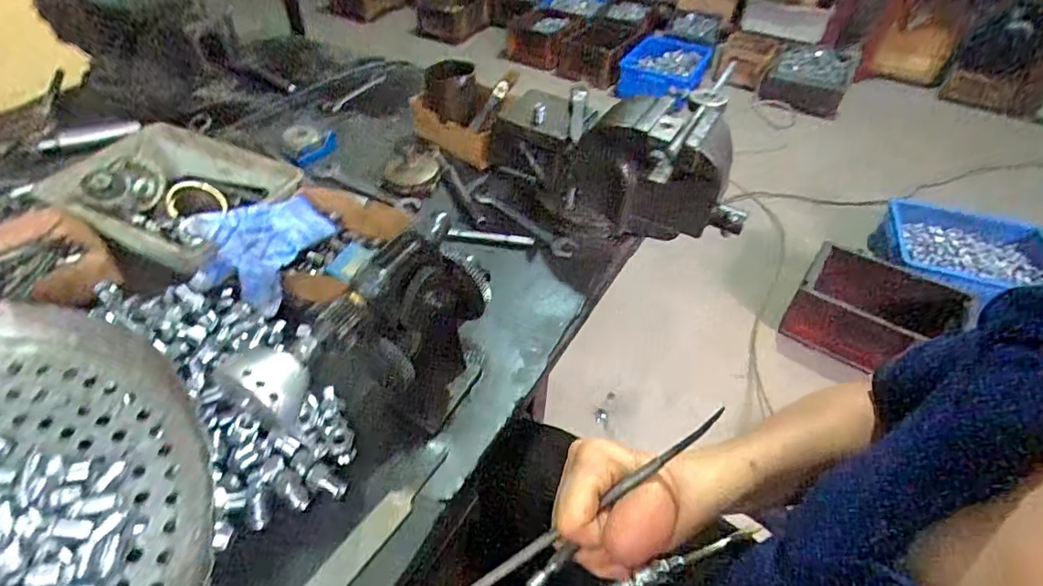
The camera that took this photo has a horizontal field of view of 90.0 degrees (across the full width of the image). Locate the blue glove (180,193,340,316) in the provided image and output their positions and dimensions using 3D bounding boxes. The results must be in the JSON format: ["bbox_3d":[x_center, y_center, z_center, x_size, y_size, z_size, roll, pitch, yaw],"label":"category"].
[{"bbox_3d":[-0.286,-0.063,0.572,0.115,0.064,0.151,15,46,11],"label":"blue glove"}]

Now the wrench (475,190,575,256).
[{"bbox_3d":[0.002,-0.097,0.689,0.166,0.013,0.030,34,53,28],"label":"wrench"}]

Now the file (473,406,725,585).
[{"bbox_3d":[0.018,0.137,0.297,0.232,0.008,0.008,-40,48,14],"label":"file"}]

